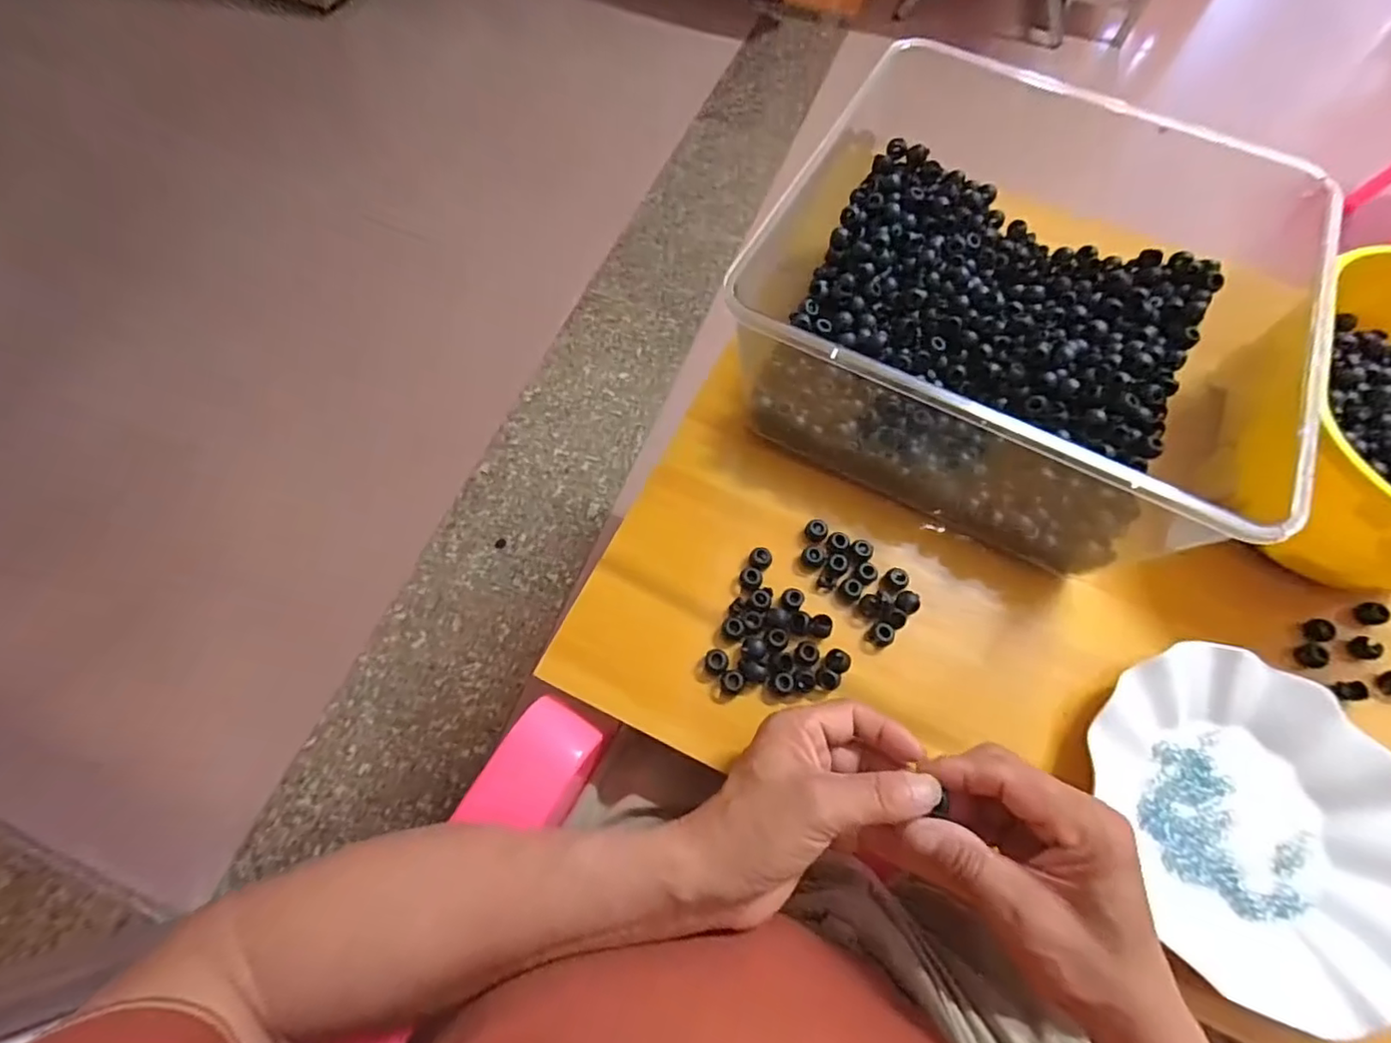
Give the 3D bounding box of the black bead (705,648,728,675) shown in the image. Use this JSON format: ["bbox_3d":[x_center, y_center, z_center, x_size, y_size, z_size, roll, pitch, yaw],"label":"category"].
[{"bbox_3d":[0.013,0.089,0.376,0.014,0.007,0.015,1,65,-2],"label":"black bead"}]

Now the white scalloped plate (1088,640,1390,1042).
[{"bbox_3d":[0.324,0.167,0.341,0.165,0.026,0.180,1,65,-2],"label":"white scalloped plate"}]

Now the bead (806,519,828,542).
[{"bbox_3d":[0.085,0.006,0.411,0.016,0.008,0.015,1,65,-2],"label":"bead"}]

